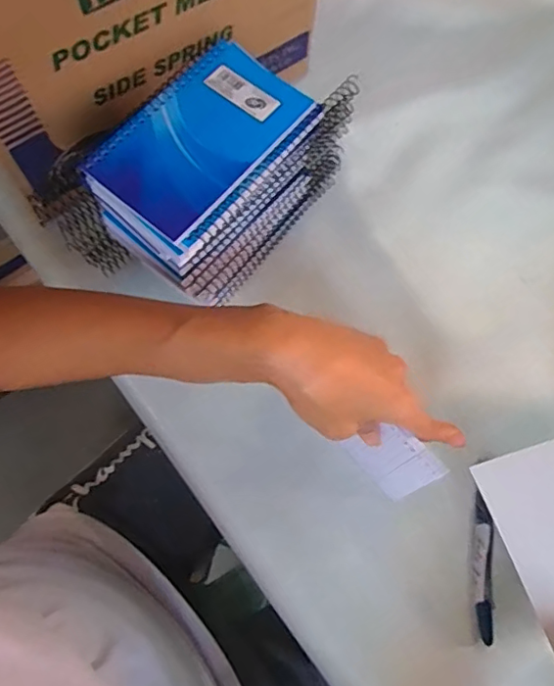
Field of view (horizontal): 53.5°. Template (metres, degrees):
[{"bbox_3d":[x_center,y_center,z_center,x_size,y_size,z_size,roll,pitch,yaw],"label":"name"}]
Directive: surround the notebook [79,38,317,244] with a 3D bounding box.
[{"bbox_3d":[-0.049,-0.129,0.341,0.083,0.012,0.128,38,74,12],"label":"notebook"}]

